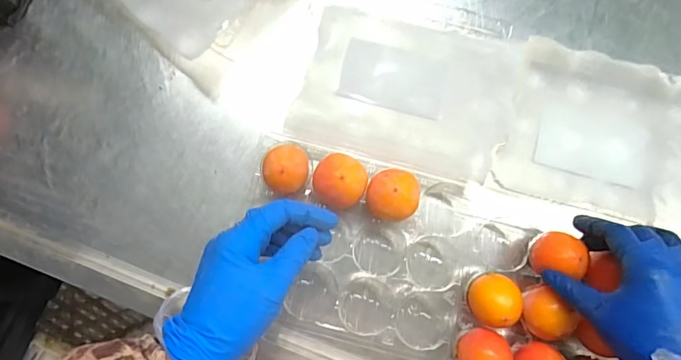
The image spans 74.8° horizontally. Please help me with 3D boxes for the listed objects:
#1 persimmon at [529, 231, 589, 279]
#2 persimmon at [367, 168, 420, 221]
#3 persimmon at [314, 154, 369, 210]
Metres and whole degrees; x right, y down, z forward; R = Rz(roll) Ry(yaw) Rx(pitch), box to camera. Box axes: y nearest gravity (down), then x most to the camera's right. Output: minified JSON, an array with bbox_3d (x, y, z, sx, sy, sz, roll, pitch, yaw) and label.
[{"bbox_3d":[0.177,0.059,0.360,0.034,0.034,0.034,0,85,-2],"label":"persimmon"},{"bbox_3d":[0.043,0.013,0.364,0.041,0.035,0.040,1,85,-3],"label":"persimmon"},{"bbox_3d":[-0.001,0.001,0.363,0.043,0.027,0.041,39,84,1],"label":"persimmon"}]

